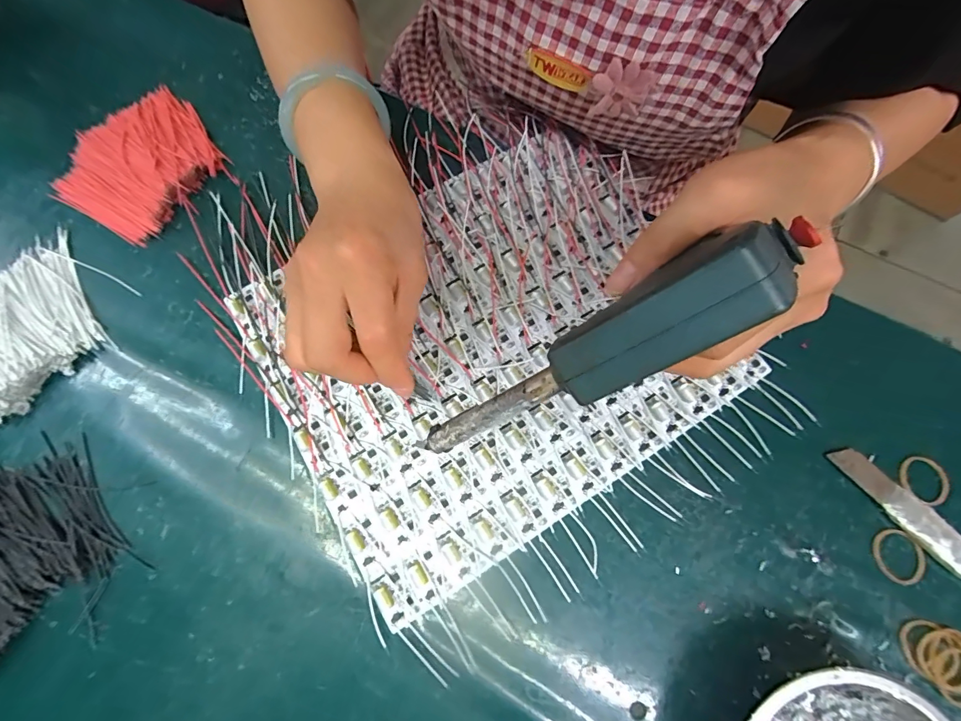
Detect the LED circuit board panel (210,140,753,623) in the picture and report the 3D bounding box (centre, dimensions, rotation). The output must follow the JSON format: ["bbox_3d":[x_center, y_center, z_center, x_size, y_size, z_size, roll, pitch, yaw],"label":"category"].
[{"bbox_3d":[0.003,-0.014,0.290,0.277,0.010,0.240,-32,77,-8],"label":"LED circuit board panel"}]

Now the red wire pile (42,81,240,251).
[{"bbox_3d":[-0.252,-0.146,0.320,0.101,0.011,0.111,42,77,10],"label":"red wire pile"}]

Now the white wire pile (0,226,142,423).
[{"bbox_3d":[-0.308,-0.023,0.285,0.096,0.014,0.121,39,76,9],"label":"white wire pile"}]

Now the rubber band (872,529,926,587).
[{"bbox_3d":[0.254,0.120,0.262,0.027,0.005,0.032,-8,74,10],"label":"rubber band"}]

